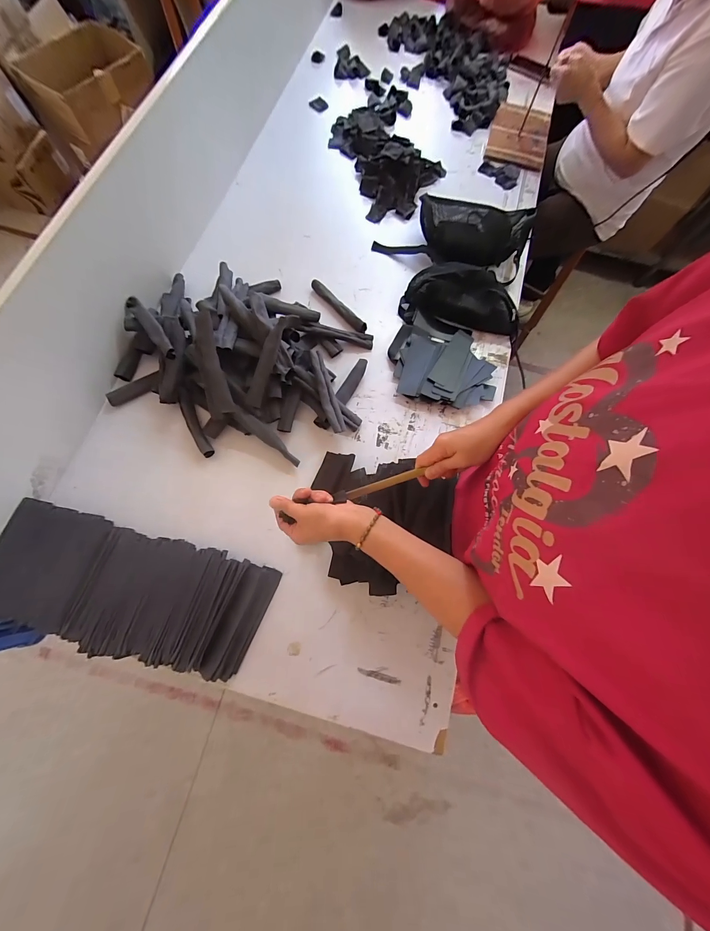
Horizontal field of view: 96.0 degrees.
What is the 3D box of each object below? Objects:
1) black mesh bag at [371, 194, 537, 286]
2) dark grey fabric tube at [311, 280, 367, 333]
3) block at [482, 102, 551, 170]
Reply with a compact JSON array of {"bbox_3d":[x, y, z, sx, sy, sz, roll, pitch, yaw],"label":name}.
[{"bbox_3d":[0.256,-0.610,0.845,0.382,0.081,0.179,16,74,2],"label":"black mesh bag"},{"bbox_3d":[-0.042,-0.398,0.798,0.029,0.024,0.192,-42,80,-13],"label":"dark grey fabric tube"},{"bbox_3d":[0.516,-1.040,1.005,0.177,0.031,0.257,15,74,2],"label":"block"}]

